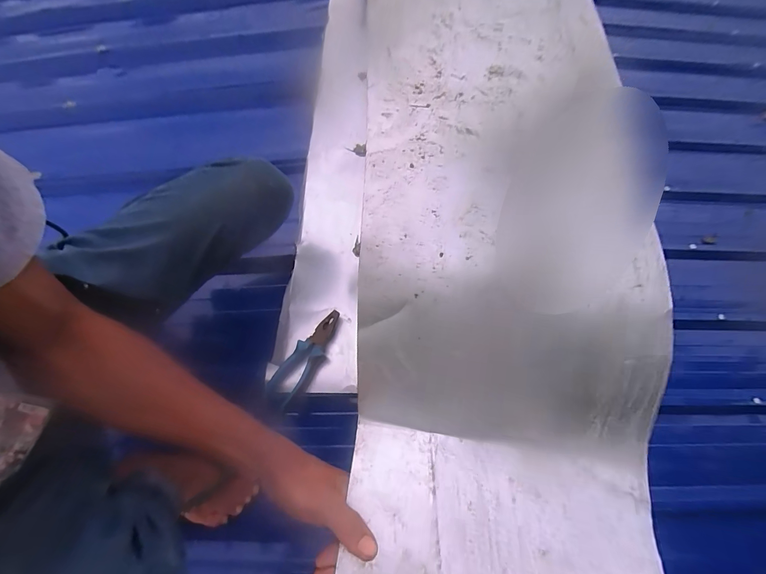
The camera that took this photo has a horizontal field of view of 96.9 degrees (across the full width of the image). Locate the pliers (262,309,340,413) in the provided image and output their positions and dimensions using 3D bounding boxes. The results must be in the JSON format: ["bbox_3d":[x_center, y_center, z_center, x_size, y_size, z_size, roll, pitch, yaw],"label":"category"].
[{"bbox_3d":[-0.134,0.132,0.598,0.059,0.026,0.192,34,85,16],"label":"pliers"}]

